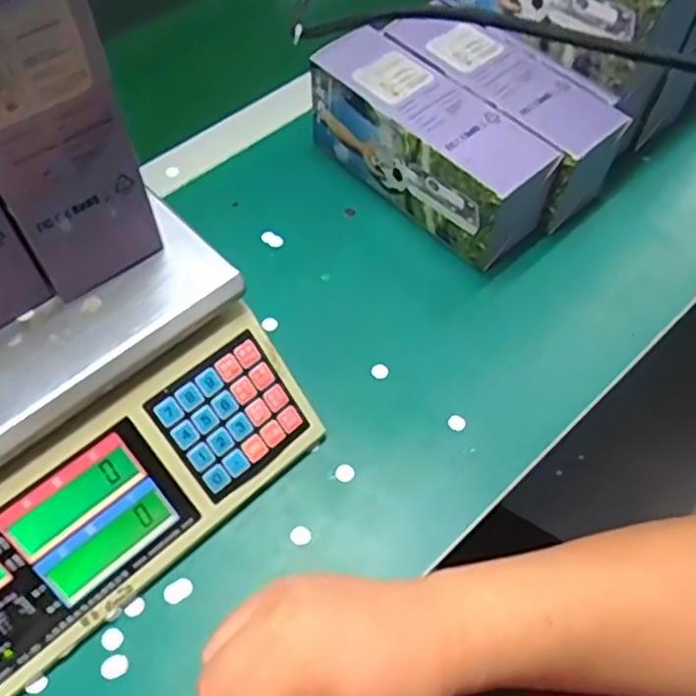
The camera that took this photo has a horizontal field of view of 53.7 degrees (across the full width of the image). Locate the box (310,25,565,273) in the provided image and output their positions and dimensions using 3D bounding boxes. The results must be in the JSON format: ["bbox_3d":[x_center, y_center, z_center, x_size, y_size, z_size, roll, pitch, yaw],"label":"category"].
[{"bbox_3d":[0.061,-0.158,0.533,0.072,0.081,0.202,-39,65,-22],"label":"box"}]

